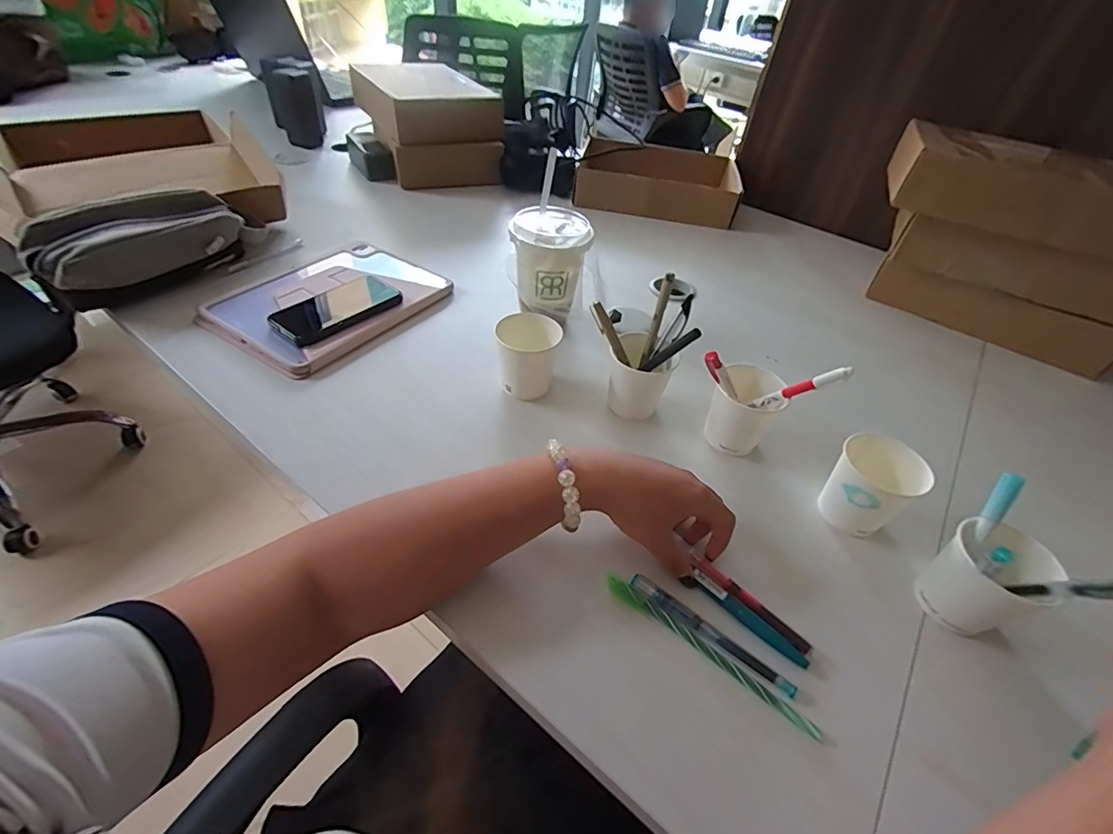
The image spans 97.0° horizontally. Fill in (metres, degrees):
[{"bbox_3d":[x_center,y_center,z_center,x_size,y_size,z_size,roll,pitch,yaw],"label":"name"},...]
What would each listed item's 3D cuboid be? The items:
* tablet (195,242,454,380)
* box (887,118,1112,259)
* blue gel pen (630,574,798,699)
[{"bbox_3d":[-0.271,-0.155,0.624,0.188,0.024,0.279,27,48,19],"label":"tablet"},{"bbox_3d":[0.600,-0.302,0.633,0.303,0.075,0.182,24,47,17],"label":"box"},{"bbox_3d":[0.112,0.158,0.362,0.129,0.007,0.013,30,49,21],"label":"blue gel pen"}]

